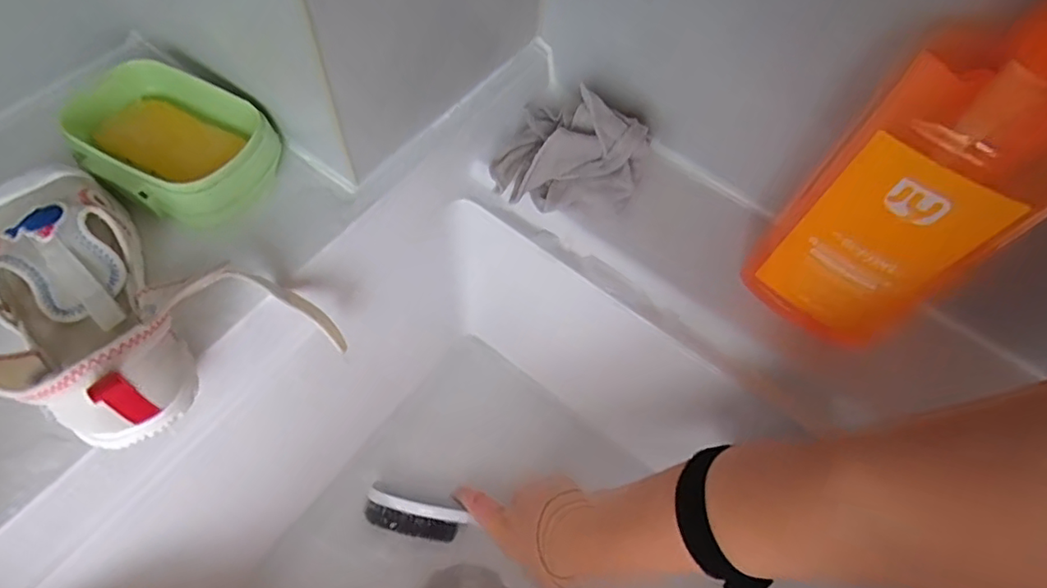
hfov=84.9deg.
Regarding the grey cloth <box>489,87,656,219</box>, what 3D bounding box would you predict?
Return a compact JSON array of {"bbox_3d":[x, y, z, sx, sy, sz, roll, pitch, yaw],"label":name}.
[{"bbox_3d":[0.032,-0.100,0.415,0.103,0.069,0.076,26,64,10],"label":"grey cloth"}]

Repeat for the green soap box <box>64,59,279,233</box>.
[{"bbox_3d":[-0.226,-0.098,0.364,0.137,0.033,0.086,26,64,10],"label":"green soap box"}]

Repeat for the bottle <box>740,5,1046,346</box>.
[{"bbox_3d":[0.205,-0.060,0.292,0.094,0.258,0.072,40,68,16],"label":"bottle"}]

